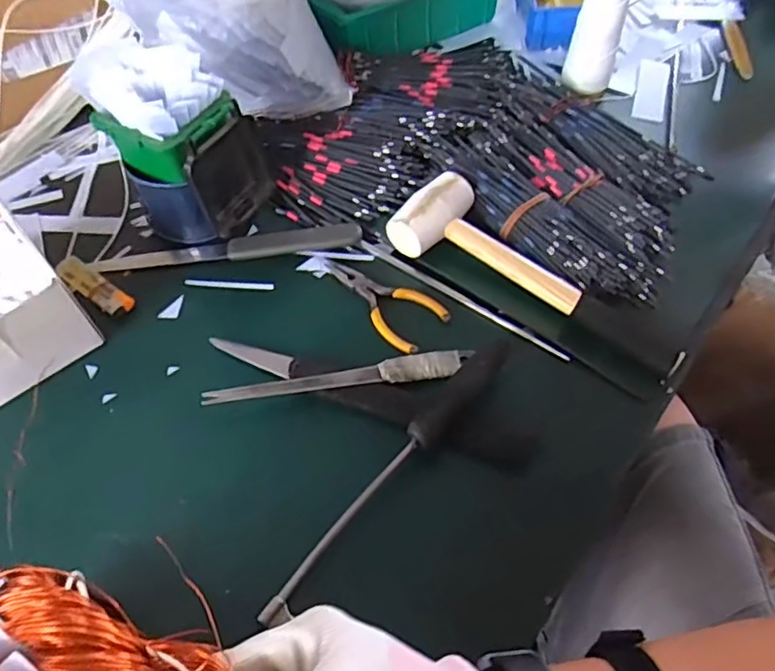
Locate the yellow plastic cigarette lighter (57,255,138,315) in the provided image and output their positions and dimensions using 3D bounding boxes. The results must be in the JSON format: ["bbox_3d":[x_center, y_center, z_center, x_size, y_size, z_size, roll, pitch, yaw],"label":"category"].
[{"bbox_3d":[-0.260,-0.045,0.529,0.093,0.012,0.024,32,62,20],"label":"yellow plastic cigarette lighter"}]

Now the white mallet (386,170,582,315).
[{"bbox_3d":[0.085,-0.069,0.511,0.076,0.046,0.164,-39,64,-23],"label":"white mallet"}]

